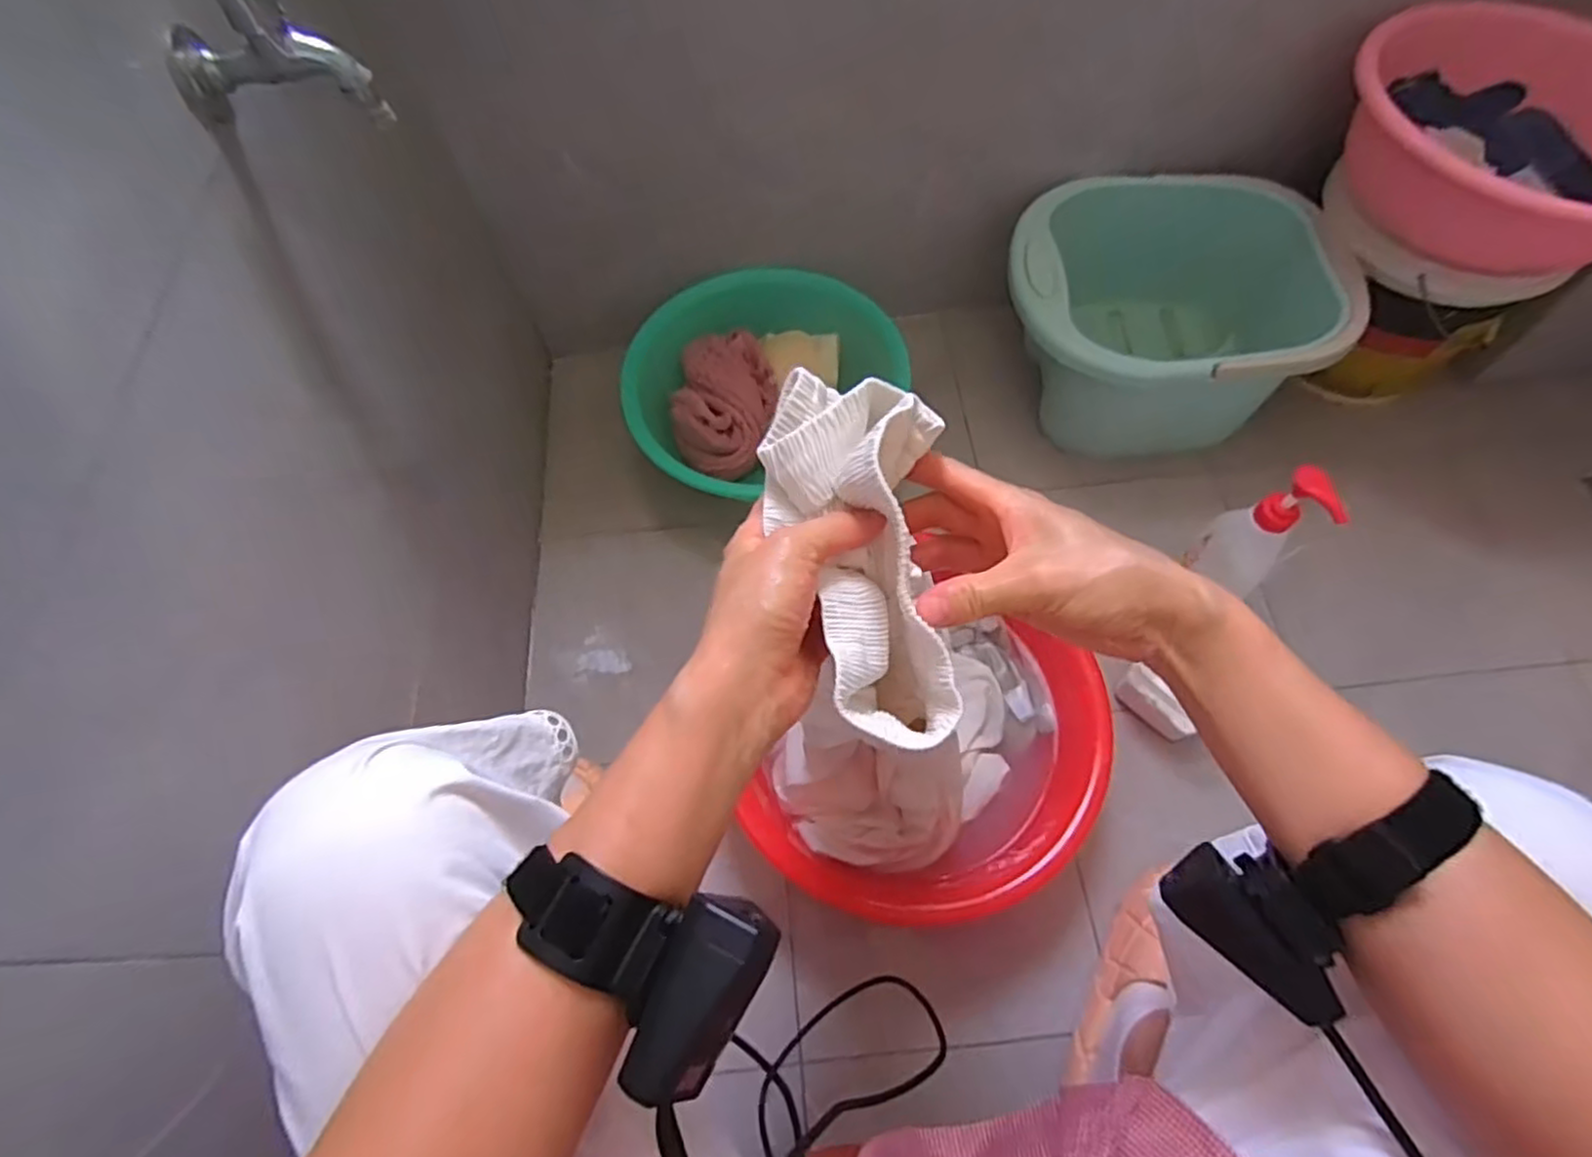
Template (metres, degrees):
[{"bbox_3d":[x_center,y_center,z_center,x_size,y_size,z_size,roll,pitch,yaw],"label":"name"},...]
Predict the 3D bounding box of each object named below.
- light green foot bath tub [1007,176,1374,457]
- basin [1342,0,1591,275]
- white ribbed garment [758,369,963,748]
[{"bbox_3d":[0.462,-0.331,0.939,0.384,0.217,0.319,20,67,12],"label":"light green foot bath tub"},{"bbox_3d":[0.763,-0.463,0.768,0.332,0.132,0.332,-1,64,3],"label":"basin"},{"bbox_3d":[0.038,-0.013,0.352,0.086,0.059,0.184,-11,80,-2],"label":"white ribbed garment"}]

